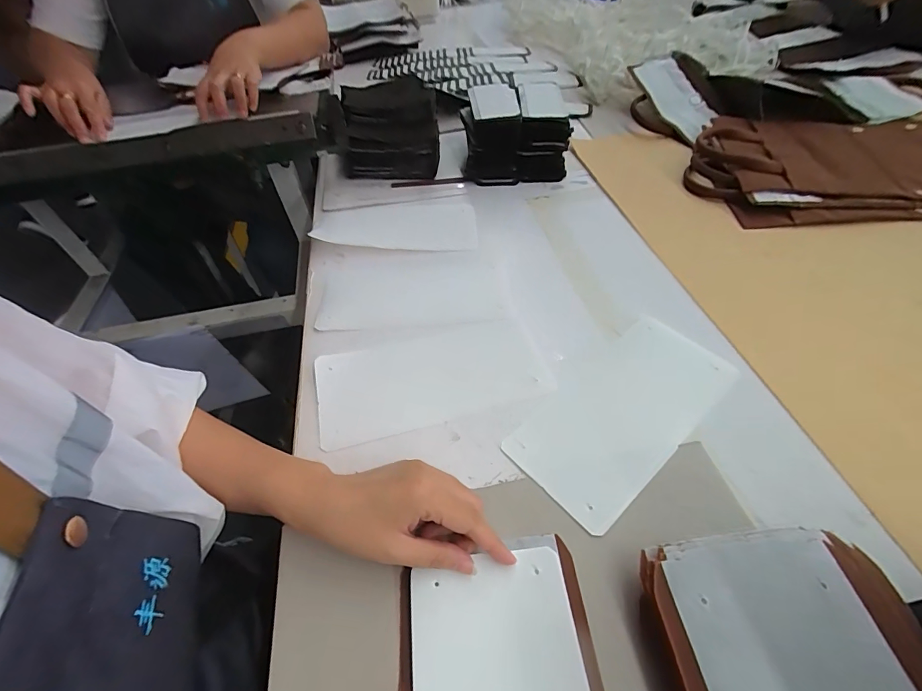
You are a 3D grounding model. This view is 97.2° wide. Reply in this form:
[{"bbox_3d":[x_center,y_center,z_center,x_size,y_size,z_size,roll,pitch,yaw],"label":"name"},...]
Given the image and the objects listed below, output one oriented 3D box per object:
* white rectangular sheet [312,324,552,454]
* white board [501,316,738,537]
[{"bbox_3d":[-0.032,0.032,0.431,0.231,0.012,0.115,-13,51,-8],"label":"white rectangular sheet"},{"bbox_3d":[0.157,0.060,0.393,0.230,0.007,0.112,-36,55,-23],"label":"white board"}]

